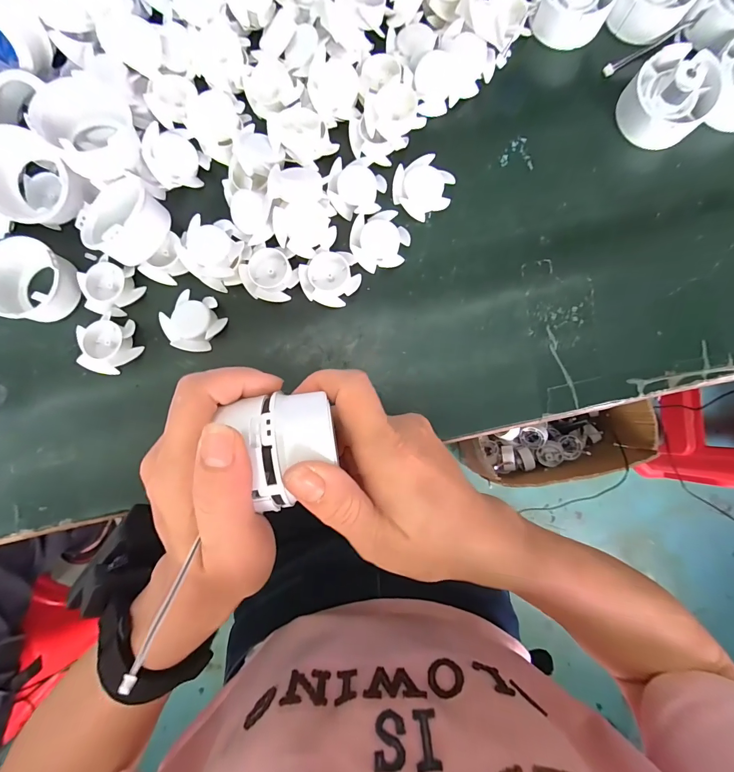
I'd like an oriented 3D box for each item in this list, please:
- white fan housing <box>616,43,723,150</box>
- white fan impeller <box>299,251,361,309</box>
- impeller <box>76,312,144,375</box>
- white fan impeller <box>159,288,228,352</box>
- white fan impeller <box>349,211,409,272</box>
[{"bbox_3d":[0.205,-0.195,0.245,0.053,0.034,0.059,40,90,0],"label":"white fan housing"},{"bbox_3d":[-0.026,-0.074,0.252,0.040,0.009,0.036,2,90,0],"label":"white fan impeller"},{"bbox_3d":[-0.179,-0.029,0.250,0.039,0.015,0.039,0,90,0],"label":"impeller"},{"bbox_3d":[-0.119,-0.045,0.251,0.037,0.014,0.039,0,90,0],"label":"white fan impeller"},{"bbox_3d":[0.009,-0.102,0.254,0.039,0.008,0.036,-12,90,0],"label":"white fan impeller"}]

